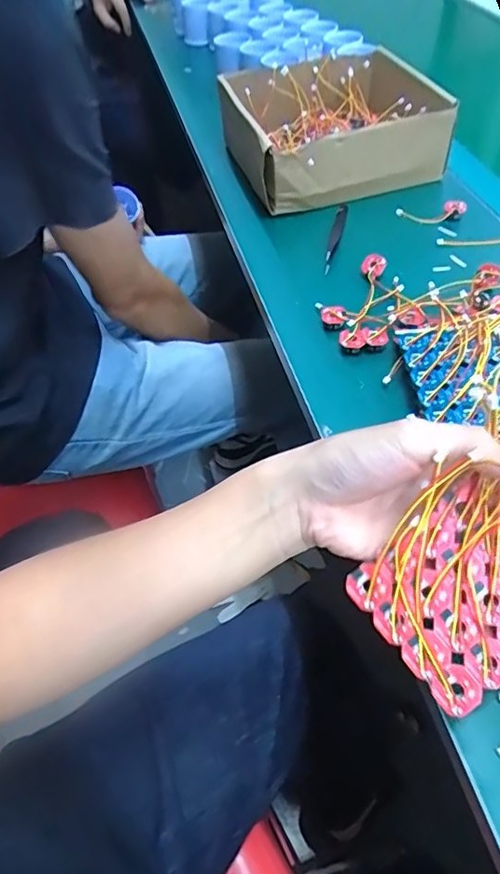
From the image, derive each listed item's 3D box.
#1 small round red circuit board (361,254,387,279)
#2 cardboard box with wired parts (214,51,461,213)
[{"bbox_3d":[0.105,-0.146,0.458,0.019,0.004,0.020,-2,83,14],"label":"small round red circuit board"},{"bbox_3d":[0.081,-0.320,0.557,0.190,0.074,0.174,-14,52,-9],"label":"cardboard box with wired parts"}]

